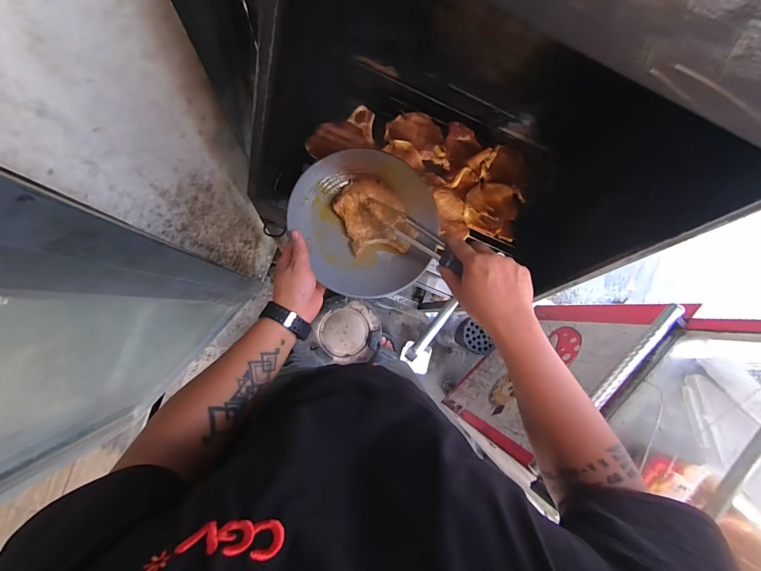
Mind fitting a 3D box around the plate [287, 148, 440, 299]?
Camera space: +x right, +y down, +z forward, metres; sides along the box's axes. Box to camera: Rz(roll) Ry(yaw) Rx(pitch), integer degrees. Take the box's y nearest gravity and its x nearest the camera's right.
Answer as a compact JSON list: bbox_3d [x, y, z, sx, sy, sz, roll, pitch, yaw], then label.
[{"bbox_3d":[-0.019,-0.105,0.563,0.226,0.026,0.240,1,86,-9],"label":"plate"}]

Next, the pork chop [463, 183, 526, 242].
[{"bbox_3d":[0.242,-0.164,0.727,0.125,0.017,0.110,11,84,-8],"label":"pork chop"}]

